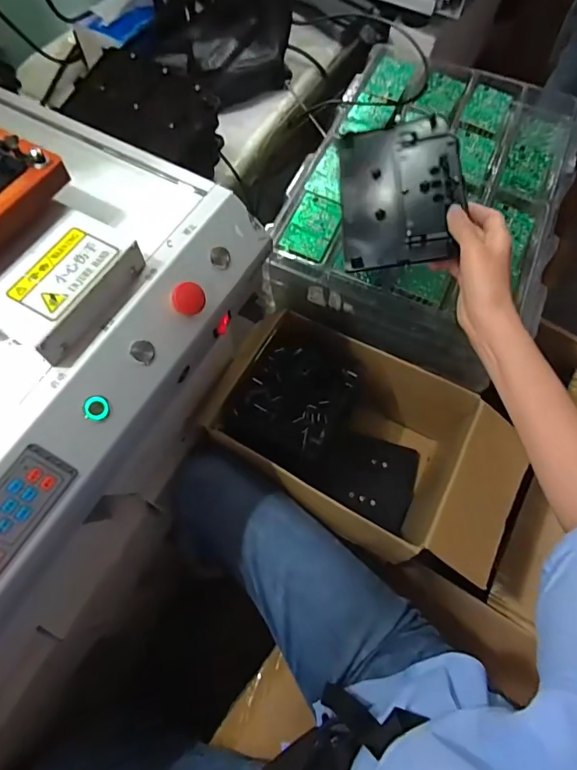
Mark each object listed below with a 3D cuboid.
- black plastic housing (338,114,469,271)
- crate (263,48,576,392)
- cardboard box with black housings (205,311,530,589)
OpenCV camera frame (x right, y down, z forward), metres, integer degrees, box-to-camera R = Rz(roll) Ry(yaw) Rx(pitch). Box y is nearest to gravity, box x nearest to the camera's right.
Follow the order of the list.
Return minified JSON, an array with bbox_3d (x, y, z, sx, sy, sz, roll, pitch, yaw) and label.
[{"bbox_3d":[0.129,-0.222,0.516,0.135,0.015,0.184,-5,75,16],"label":"black plastic housing"},{"bbox_3d":[0.217,-0.285,0.705,0.362,0.137,0.484,21,67,8],"label":"crate"},{"bbox_3d":[0.081,0.084,0.704,0.343,0.209,0.249,30,68,12],"label":"cardboard box with black housings"}]

